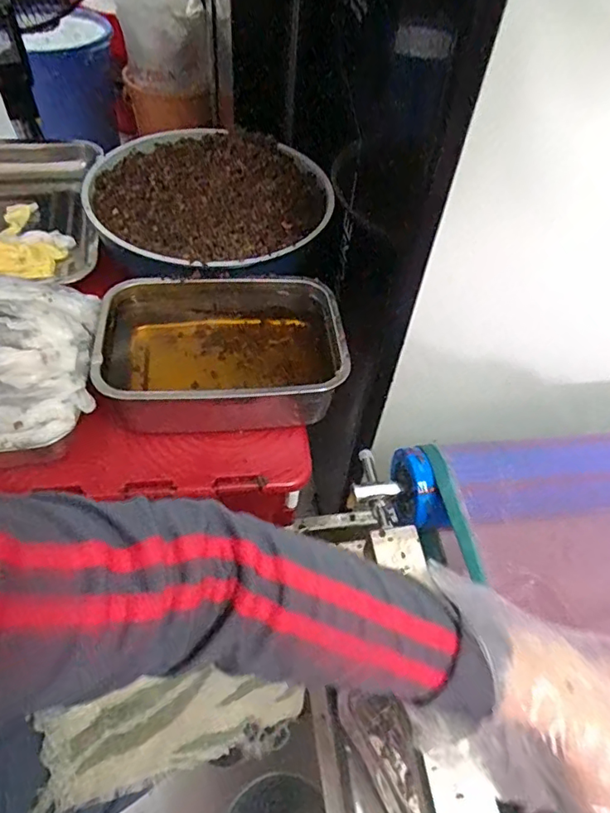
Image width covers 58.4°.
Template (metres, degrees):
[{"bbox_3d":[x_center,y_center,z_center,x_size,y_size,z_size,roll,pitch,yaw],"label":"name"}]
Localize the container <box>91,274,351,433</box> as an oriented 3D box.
[{"bbox_3d":[-0.076,-0.048,0.508,0.208,0.070,0.147,-5,53,-10],"label":"container"}]

